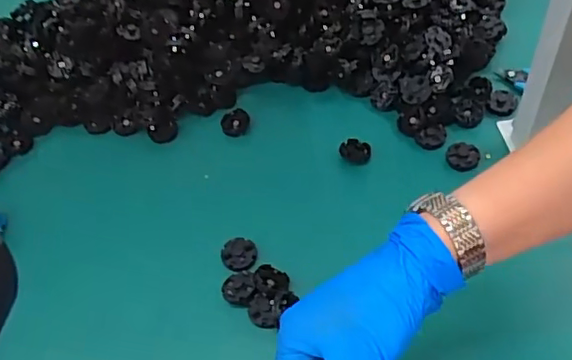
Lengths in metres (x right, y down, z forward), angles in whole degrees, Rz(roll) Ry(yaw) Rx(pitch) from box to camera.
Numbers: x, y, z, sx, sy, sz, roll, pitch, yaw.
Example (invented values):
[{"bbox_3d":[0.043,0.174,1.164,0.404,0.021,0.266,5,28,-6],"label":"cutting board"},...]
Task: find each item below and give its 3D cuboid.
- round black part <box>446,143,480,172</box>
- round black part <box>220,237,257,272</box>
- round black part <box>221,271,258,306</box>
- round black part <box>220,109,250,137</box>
[{"bbox_3d":[0.176,-0.025,0.578,0.031,0.009,0.030,-2,49,3],"label":"round black part"},{"bbox_3d":[-0.043,0.067,0.531,0.032,0.011,0.030,-2,49,3],"label":"round black part"},{"bbox_3d":[-0.041,0.093,0.505,0.028,0.011,0.032,-13,50,-6],"label":"round black part"},{"bbox_3d":[-0.056,-0.063,0.638,0.033,0.008,0.033,-3,65,7],"label":"round black part"}]

